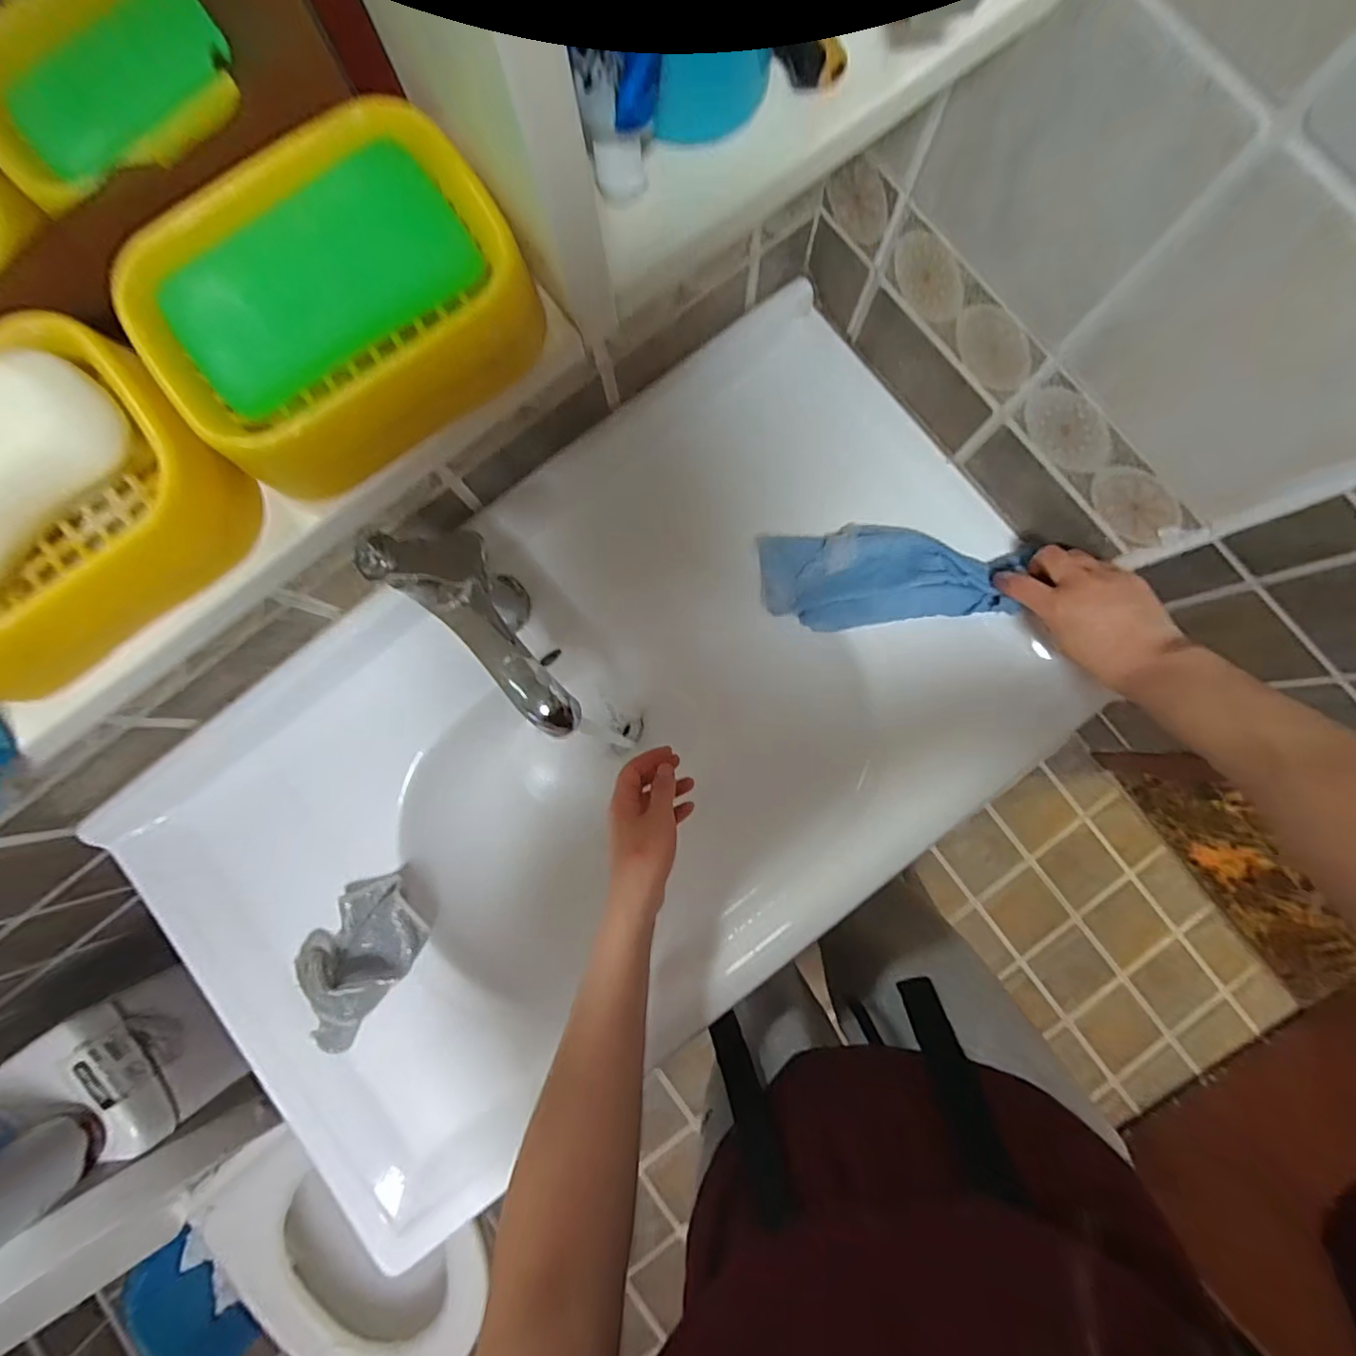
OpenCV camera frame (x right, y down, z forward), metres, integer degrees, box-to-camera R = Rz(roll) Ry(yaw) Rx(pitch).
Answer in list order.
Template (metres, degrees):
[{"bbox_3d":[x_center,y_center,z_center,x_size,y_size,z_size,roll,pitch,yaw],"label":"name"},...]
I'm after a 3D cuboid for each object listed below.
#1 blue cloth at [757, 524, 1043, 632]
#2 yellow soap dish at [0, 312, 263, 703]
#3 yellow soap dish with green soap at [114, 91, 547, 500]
[{"bbox_3d":[0.185,-0.090,0.528,0.216,0.019,0.090,3,85,10],"label":"blue cloth"},{"bbox_3d":[-0.216,-0.057,0.194,0.120,0.044,0.095,-39,85,-2],"label":"yellow soap dish"},{"bbox_3d":[-0.113,-0.125,0.200,0.116,0.041,0.095,-34,85,-2],"label":"yellow soap dish with green soap"}]

